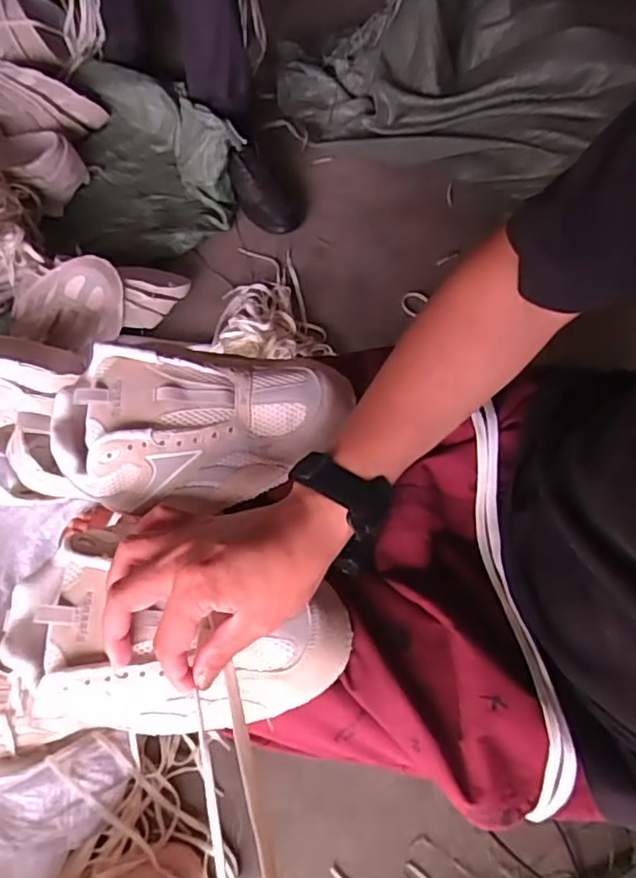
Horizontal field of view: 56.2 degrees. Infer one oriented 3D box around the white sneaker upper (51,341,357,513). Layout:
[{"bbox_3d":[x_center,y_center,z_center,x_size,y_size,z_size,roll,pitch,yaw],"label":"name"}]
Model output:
[{"bbox_3d":[-0.093,-0.015,0.474,0.229,0.073,0.121,-9,67,-3],"label":"white sneaker upper"}]

